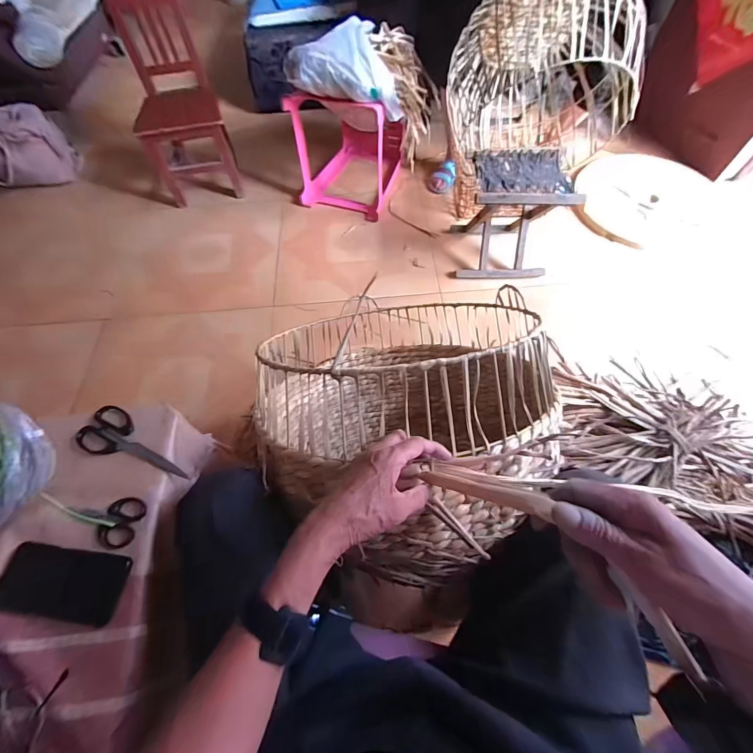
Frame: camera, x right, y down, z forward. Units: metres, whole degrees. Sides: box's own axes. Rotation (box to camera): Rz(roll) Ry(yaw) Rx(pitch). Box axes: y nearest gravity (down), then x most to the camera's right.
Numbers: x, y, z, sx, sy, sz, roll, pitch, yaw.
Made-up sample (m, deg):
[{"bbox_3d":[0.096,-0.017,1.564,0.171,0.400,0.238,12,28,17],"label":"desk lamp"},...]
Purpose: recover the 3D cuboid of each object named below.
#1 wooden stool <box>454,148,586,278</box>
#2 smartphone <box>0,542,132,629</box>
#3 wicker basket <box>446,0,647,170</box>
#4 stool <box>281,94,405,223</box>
[{"bbox_3d":[0.449,-0.545,1.181,0.310,0.315,0.273,-3,63,0],"label":"wooden stool"},{"bbox_3d":[-0.418,0.273,0.454,0.164,0.010,0.083,5,63,4],"label":"smartphone"},{"bbox_3d":[0.574,-0.975,1.114,0.514,0.502,0.475,40,70,19],"label":"wicker basket"},{"bbox_3d":[-0.100,-0.961,1.378,0.361,0.376,0.479,15,64,9],"label":"stool"}]

